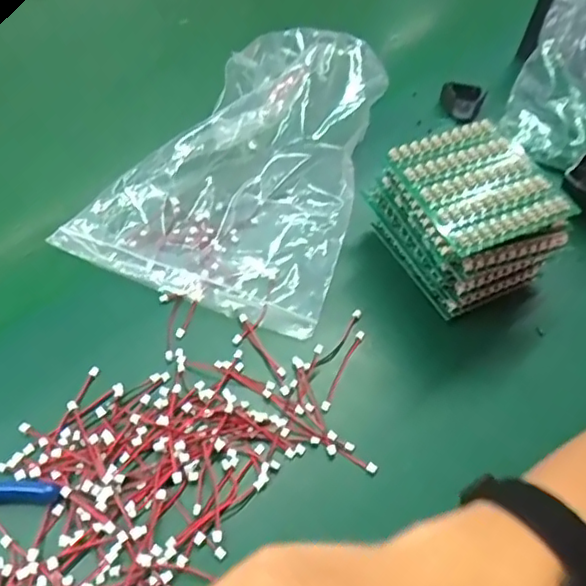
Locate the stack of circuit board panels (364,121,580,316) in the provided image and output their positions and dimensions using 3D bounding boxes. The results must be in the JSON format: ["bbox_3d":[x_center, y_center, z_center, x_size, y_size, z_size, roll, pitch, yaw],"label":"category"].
[{"bbox_3d":[0.107,-0.042,0.382,0.084,0.083,0.086,-15,54,-16],"label":"stack of circuit board panels"}]

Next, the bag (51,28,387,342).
[{"bbox_3d":[-0.035,-0.099,0.415,0.173,0.075,0.220,17,52,9],"label":"bag"}]

